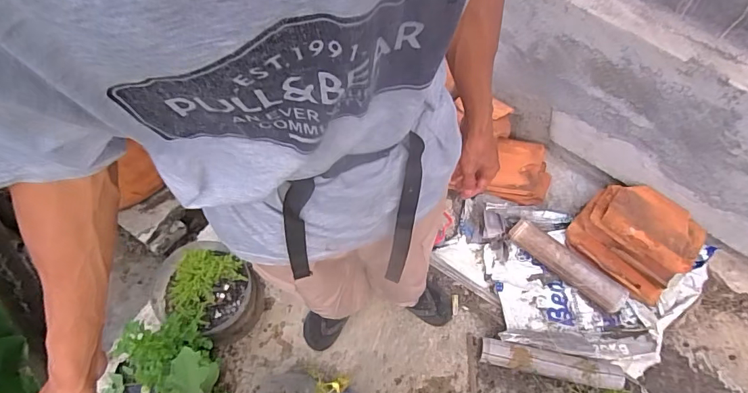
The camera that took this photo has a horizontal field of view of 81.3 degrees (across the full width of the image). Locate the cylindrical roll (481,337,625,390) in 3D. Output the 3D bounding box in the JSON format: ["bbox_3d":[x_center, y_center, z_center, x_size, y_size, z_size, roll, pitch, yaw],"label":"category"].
[{"bbox_3d":[0.492,0.470,1.229,0.375,0.078,0.077,10,63,6],"label":"cylindrical roll"}]

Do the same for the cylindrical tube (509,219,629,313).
[{"bbox_3d":[0.588,0.211,1.338,0.375,0.096,0.081,37,69,19],"label":"cylindrical tube"}]

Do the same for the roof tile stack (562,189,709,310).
[{"bbox_3d":[0.784,0.105,1.300,0.305,0.187,0.260,38,69,18],"label":"roof tile stack"}]

